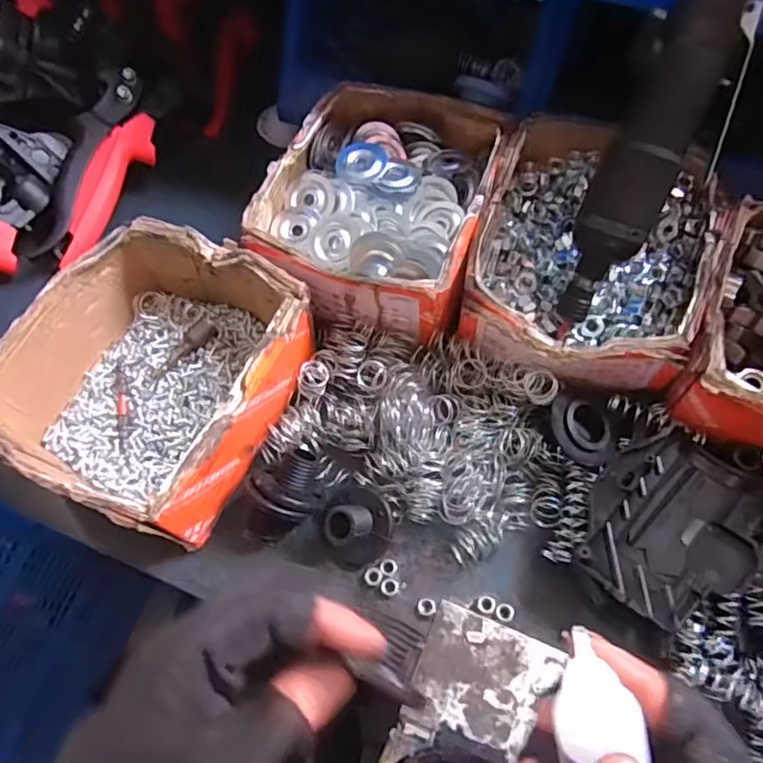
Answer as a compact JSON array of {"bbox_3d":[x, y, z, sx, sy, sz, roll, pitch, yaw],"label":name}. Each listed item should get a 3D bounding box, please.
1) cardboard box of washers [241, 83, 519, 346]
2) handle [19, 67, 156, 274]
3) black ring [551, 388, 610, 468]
[{"bbox_3d":[0.000,-0.121,0.404,0.139,0.049,0.170,17,65,11],"label":"cardboard box of washers"},{"bbox_3d":[-0.219,-0.162,0.457,0.051,0.032,0.157,23,85,13],"label":"handle"},{"bbox_3d":[0.114,0.026,0.342,0.041,0.007,0.039,8,68,-19],"label":"black ring"}]

